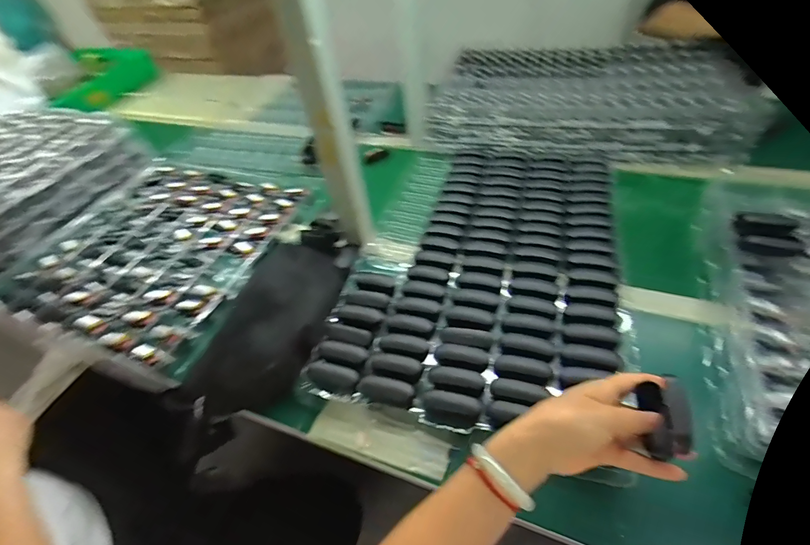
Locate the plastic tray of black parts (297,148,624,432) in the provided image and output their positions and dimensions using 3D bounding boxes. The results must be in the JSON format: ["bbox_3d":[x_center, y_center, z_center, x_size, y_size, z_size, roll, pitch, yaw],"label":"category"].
[{"bbox_3d":[0.124,-0.026,0.613,0.367,0.044,0.553,10,49,14],"label":"plastic tray of black parts"}]

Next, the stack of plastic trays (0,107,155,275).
[{"bbox_3d":[-0.901,-0.205,0.854,0.471,0.092,0.442,11,51,18],"label":"stack of plastic trays"}]

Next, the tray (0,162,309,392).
[{"bbox_3d":[-0.470,-0.058,0.734,0.469,0.024,0.450,12,51,20],"label":"tray"}]

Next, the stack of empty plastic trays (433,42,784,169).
[{"bbox_3d":[0.378,-0.394,0.865,0.584,0.093,0.410,6,49,15],"label":"stack of empty plastic trays"}]

